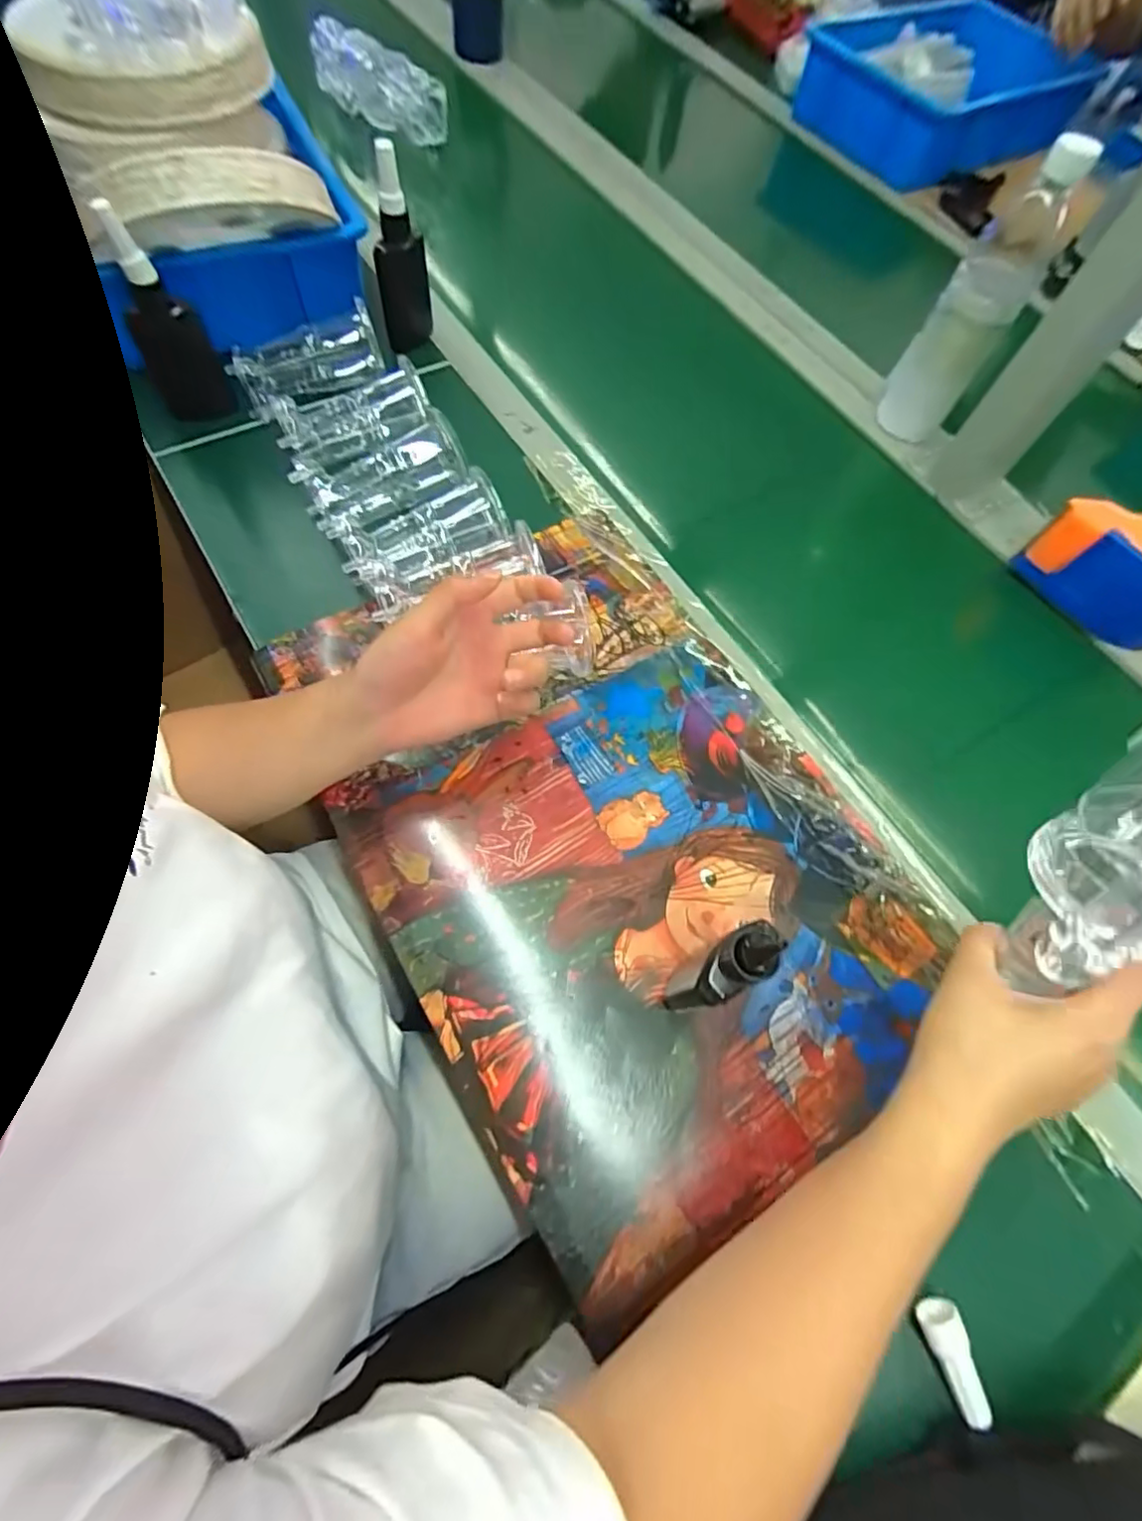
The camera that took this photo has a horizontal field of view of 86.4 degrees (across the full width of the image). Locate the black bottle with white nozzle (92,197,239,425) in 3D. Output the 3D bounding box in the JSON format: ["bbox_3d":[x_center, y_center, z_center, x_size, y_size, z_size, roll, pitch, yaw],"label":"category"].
[{"bbox_3d":[-0.344,-0.364,0.510,0.061,0.151,0.051,-29,72,-16],"label":"black bottle with white nozzle"}]

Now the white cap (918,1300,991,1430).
[{"bbox_3d":[0.203,0.318,0.323,0.022,0.017,0.050,-12,68,-10],"label":"white cap"}]

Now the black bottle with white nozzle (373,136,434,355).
[{"bbox_3d":[-0.158,-0.467,0.560,0.046,0.144,0.048,-5,67,-7],"label":"black bottle with white nozzle"}]

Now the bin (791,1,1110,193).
[{"bbox_3d":[0.549,-0.990,0.910,0.412,0.100,0.301,-20,69,-13],"label":"bin"}]

